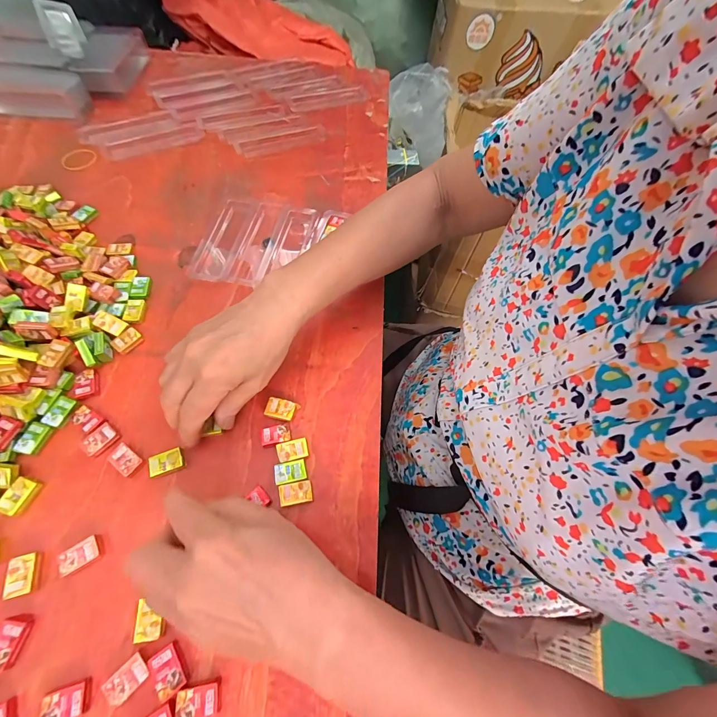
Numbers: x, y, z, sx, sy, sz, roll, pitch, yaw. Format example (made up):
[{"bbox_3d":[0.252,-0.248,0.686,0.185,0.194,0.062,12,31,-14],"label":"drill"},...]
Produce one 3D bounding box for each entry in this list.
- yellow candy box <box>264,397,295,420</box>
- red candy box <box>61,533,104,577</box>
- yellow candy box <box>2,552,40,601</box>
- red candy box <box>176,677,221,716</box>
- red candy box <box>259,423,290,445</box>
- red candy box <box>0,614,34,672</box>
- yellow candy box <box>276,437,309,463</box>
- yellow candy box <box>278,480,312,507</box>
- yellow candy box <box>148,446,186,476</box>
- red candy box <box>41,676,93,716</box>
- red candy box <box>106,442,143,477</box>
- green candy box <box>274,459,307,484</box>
[{"bbox_3d":[-0.072,0.047,0.301,0.026,0.009,0.017,13,62,2],"label":"yellow candy box"},{"bbox_3d":[-0.204,0.145,0.241,0.024,0.009,0.016,-33,69,-19],"label":"red candy box"},{"bbox_3d":[-0.239,0.154,0.233,0.016,0.009,0.025,-14,64,-11],"label":"yellow candy box"},{"bbox_3d":[-0.102,0.218,0.209,0.026,0.006,0.017,-8,63,-8],"label":"red candy box"},{"bbox_3d":[-0.073,0.068,0.291,0.025,0.008,0.016,-15,65,-12],"label":"red candy box"},{"bbox_3d":[-0.231,0.187,0.216,0.019,0.008,0.027,7,62,0],"label":"red candy box"},{"bbox_3d":[-0.057,0.080,0.286,0.025,0.008,0.016,-12,64,-10],"label":"yellow candy box"},{"bbox_3d":[-0.051,0.111,0.271,0.026,0.009,0.016,-8,63,-8],"label":"yellow candy box"},{"bbox_3d":[-0.160,0.087,0.274,0.026,0.009,0.018,-16,65,-12],"label":"yellow candy box"},{"bbox_3d":[-0.182,0.215,0.205,0.024,0.009,0.017,-12,64,-10],"label":"red candy box"},{"bbox_3d":[-0.195,0.083,0.272,0.029,0.007,0.016,33,65,12],"label":"red candy box"},{"bbox_3d":[-0.057,0.096,0.277,0.025,0.008,0.016,-10,64,-9],"label":"green candy box"}]

